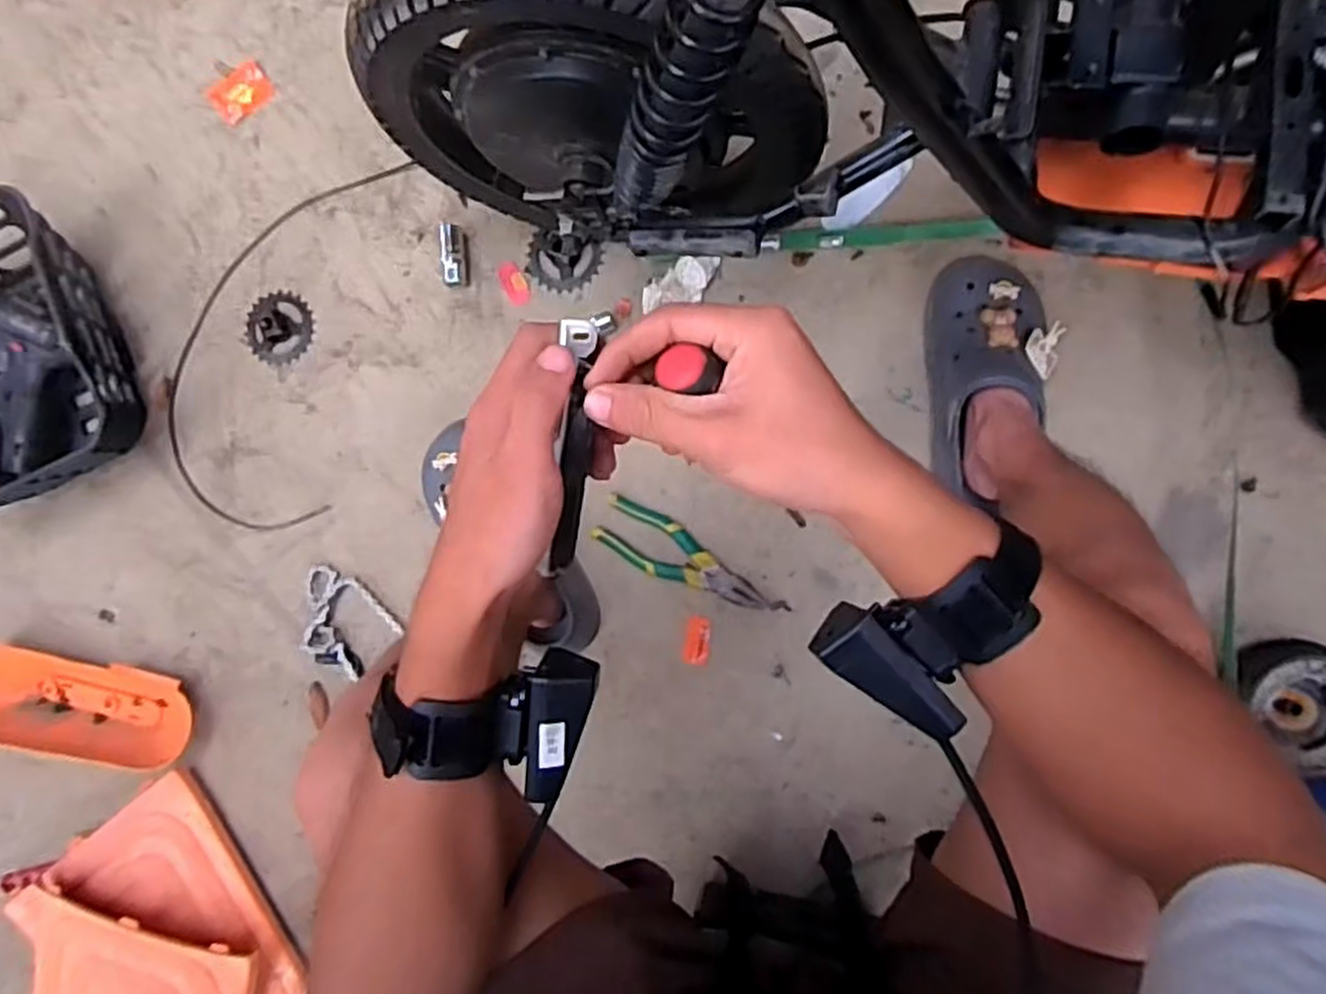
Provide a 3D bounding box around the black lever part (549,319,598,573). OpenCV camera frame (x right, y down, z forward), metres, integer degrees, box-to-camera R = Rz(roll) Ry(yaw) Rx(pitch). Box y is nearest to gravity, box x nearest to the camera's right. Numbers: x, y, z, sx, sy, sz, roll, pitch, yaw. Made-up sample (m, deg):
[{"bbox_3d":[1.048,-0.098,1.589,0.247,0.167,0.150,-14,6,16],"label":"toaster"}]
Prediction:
[{"bbox_3d":[-0.042,-0.014,0.368,0.018,0.037,0.129,13,119,7],"label":"black lever part"}]

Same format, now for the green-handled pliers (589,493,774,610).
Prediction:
[{"bbox_3d":[0.020,0.069,0.833,0.196,0.023,0.061,34,93,7],"label":"green-handled pliers"}]

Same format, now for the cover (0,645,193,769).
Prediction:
[{"bbox_3d":[-0.712,0.241,0.913,0.323,0.058,0.105,12,90,-6],"label":"cover"}]

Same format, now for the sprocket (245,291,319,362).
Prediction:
[{"bbox_3d":[-0.455,-0.201,0.925,0.089,0.006,0.084,13,90,7],"label":"sprocket"}]

